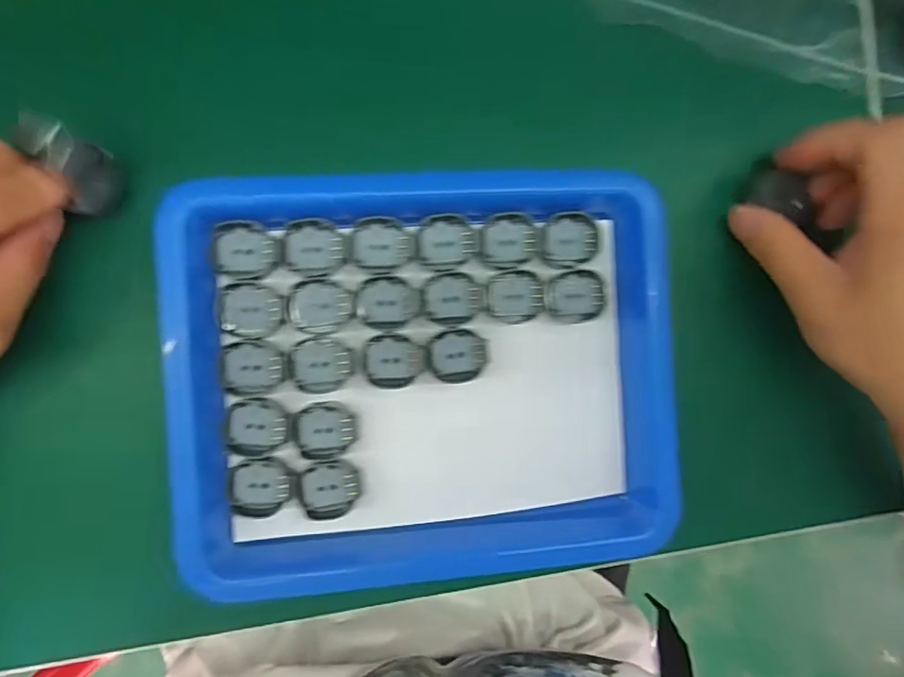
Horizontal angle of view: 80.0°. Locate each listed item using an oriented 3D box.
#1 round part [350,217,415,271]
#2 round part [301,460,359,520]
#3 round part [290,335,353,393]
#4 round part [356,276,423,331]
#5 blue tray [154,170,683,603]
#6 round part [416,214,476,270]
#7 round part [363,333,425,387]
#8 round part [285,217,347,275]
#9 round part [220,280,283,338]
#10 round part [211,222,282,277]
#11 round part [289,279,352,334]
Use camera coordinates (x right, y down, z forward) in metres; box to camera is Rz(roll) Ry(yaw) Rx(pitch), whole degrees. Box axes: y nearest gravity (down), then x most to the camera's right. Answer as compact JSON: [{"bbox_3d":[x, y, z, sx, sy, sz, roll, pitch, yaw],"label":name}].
[{"bbox_3d":[-0.031,-0.042,0.241,0.028,0.006,0.023,3,90,-7],"label":"round part"},{"bbox_3d":[-0.055,0.068,0.240,0.025,0.004,0.025,0,90,-7],"label":"round part"},{"bbox_3d":[-0.058,0.012,0.241,0.026,0.004,0.025,3,90,-7],"label":"round part"},{"bbox_3d":[-0.028,-0.016,0.242,0.028,0.004,0.023,2,90,-7],"label":"round part"},{"bbox_3d":[-0.008,0.021,0.248,0.221,0.038,0.197,-2,91,-7],"label":"blue tray"},{"bbox_3d":[-0.002,-0.044,0.245,0.026,0.004,0.024,0,90,-7],"label":"round part"},{"bbox_3d":[-0.026,0.010,0.243,0.026,0.004,0.024,2,90,-7],"label":"round part"},{"bbox_3d":[-0.061,-0.041,0.239,0.026,0.005,0.025,-2,91,-7],"label":"round part"},{"bbox_3d":[-0.088,-0.013,0.236,0.026,0.004,0.024,-2,90,-7],"label":"round part"},{"bbox_3d":[-0.090,-0.039,0.236,0.027,0.006,0.023,1,90,-7],"label":"round part"},{"bbox_3d":[-0.058,-0.014,0.240,0.027,0.004,0.023,3,90,-7],"label":"round part"}]

